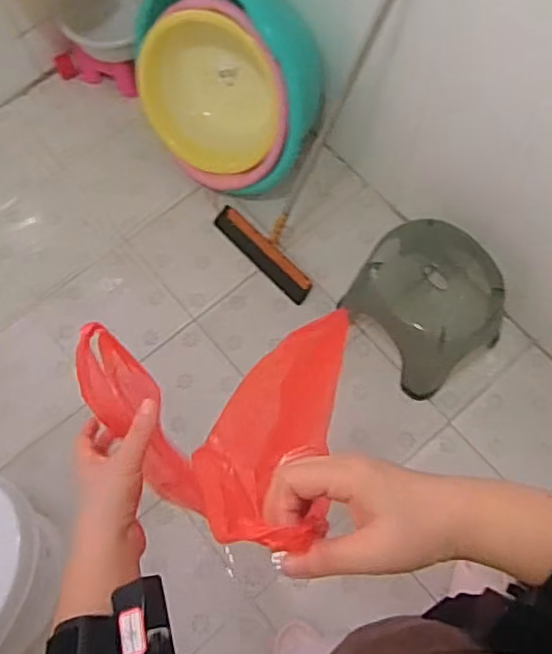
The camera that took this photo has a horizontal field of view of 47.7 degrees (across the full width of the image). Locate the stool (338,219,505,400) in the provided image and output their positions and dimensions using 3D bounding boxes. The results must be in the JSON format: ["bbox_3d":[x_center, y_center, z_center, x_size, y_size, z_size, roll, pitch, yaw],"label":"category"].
[{"bbox_3d":[0.341,-0.054,1.435,0.257,0.261,0.327,-34,73,-10],"label":"stool"}]

